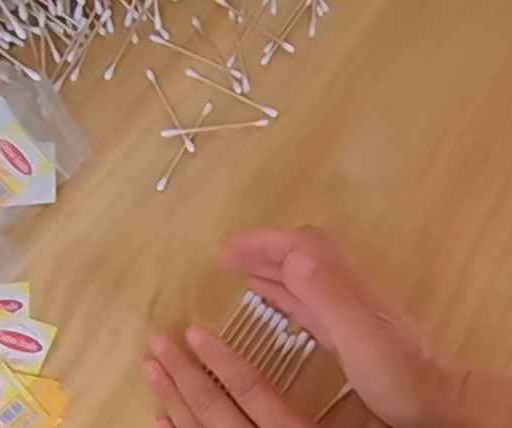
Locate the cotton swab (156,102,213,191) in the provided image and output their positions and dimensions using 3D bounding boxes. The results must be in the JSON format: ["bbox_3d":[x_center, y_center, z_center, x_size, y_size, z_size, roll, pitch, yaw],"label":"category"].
[{"bbox_3d":[-0.047,-0.046,0.394,0.006,0.004,0.073,25,70,7],"label":"cotton swab"}]

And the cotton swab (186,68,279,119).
[{"bbox_3d":[-0.017,-0.085,0.409,0.071,0.004,0.006,27,70,8],"label":"cotton swab"}]

